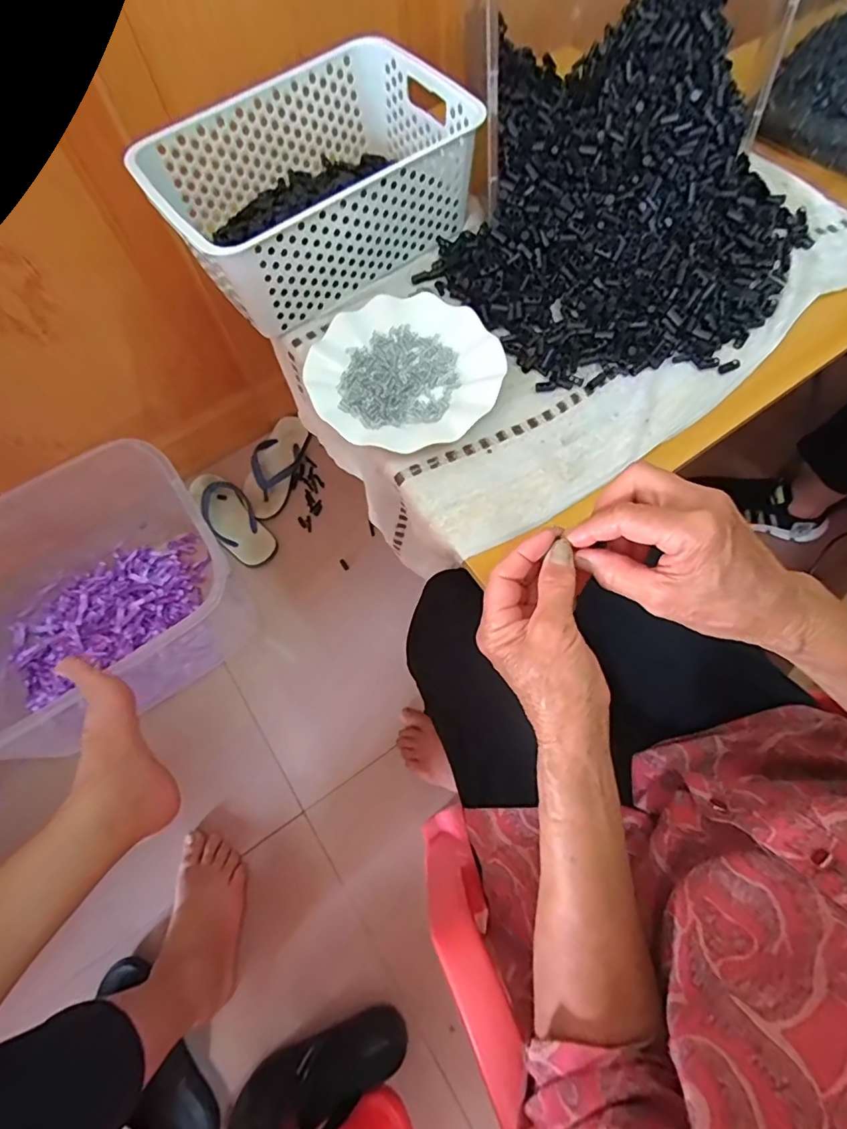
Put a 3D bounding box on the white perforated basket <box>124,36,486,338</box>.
[{"bbox_3d":[-0.114,-0.397,0.544,0.302,0.105,0.199,-35,71,-11],"label":"white perforated basket"}]

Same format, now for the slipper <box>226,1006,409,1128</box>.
[{"bbox_3d":[-0.142,0.692,0.694,0.248,0.083,0.099,-22,69,-7],"label":"slipper"}]

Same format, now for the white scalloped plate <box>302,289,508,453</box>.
[{"bbox_3d":[-0.019,-0.188,0.504,0.177,0.020,0.179,-1,68,2],"label":"white scalloped plate"}]

